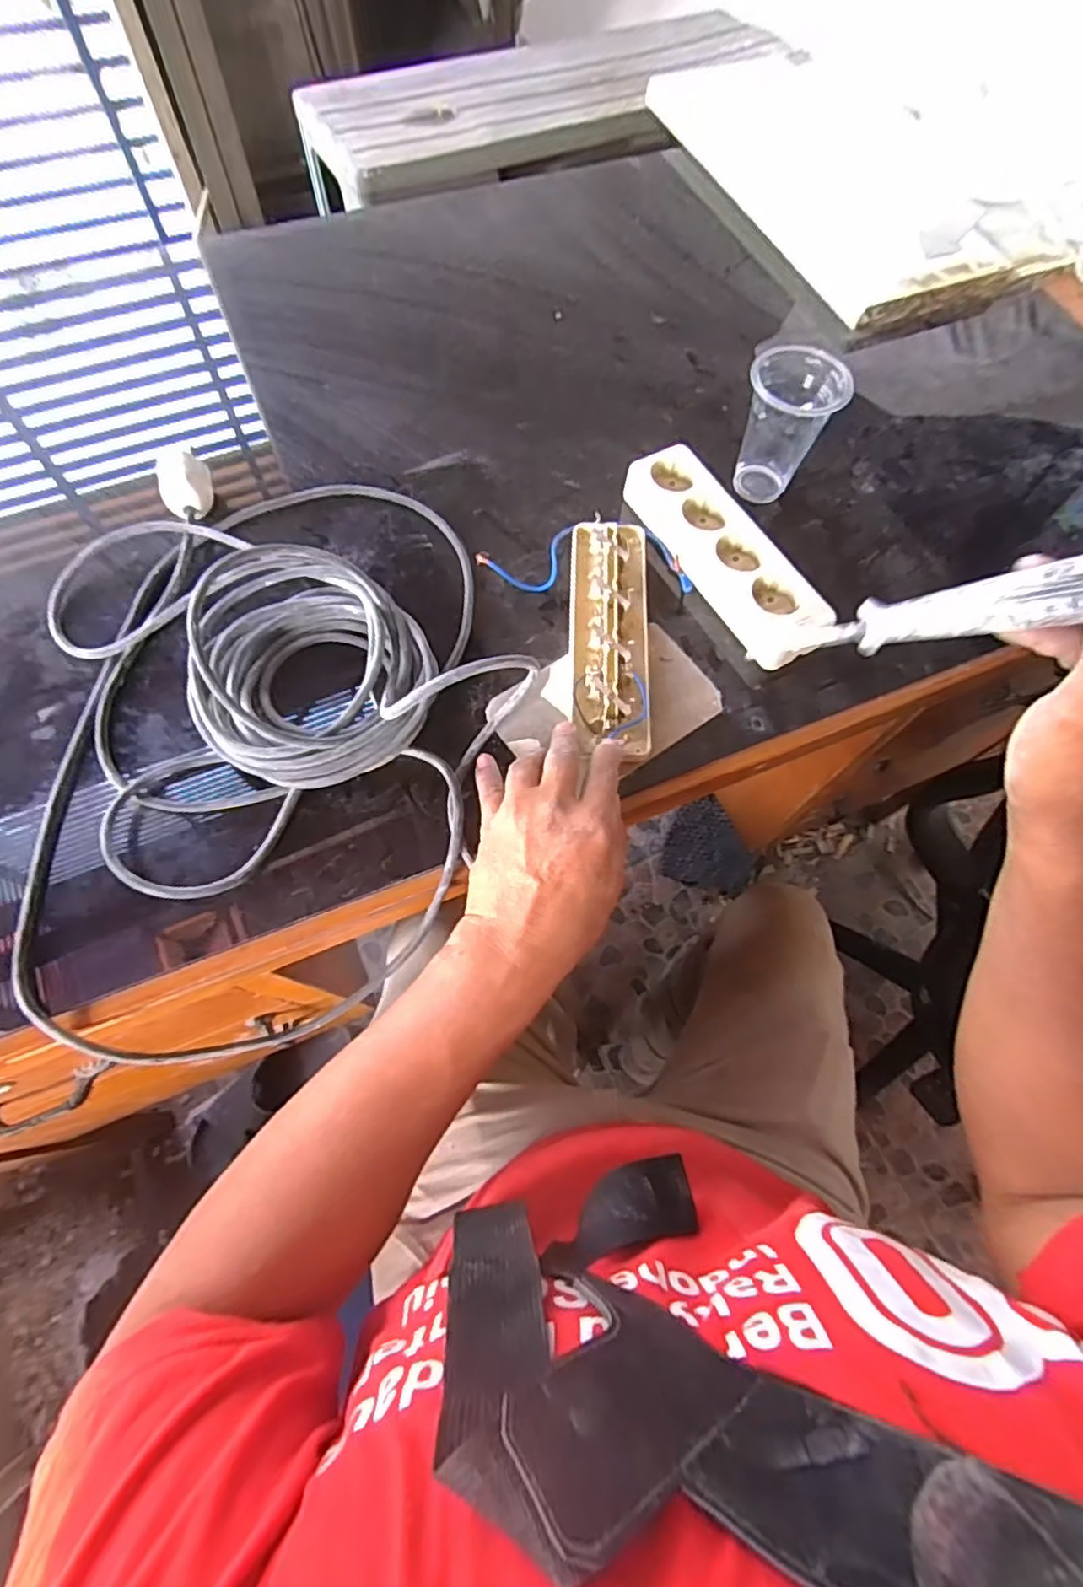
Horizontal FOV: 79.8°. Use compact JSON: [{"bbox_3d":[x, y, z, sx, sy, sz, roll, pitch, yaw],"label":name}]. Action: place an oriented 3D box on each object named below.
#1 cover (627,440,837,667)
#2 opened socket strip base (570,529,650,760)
[{"bbox_3d":[0.140,-0.185,0.500,0.065,0.032,0.204,-27,70,-13],"label":"cover"},{"bbox_3d":[0.052,-0.121,0.475,0.058,0.020,0.192,1,69,-2],"label":"opened socket strip base"}]

